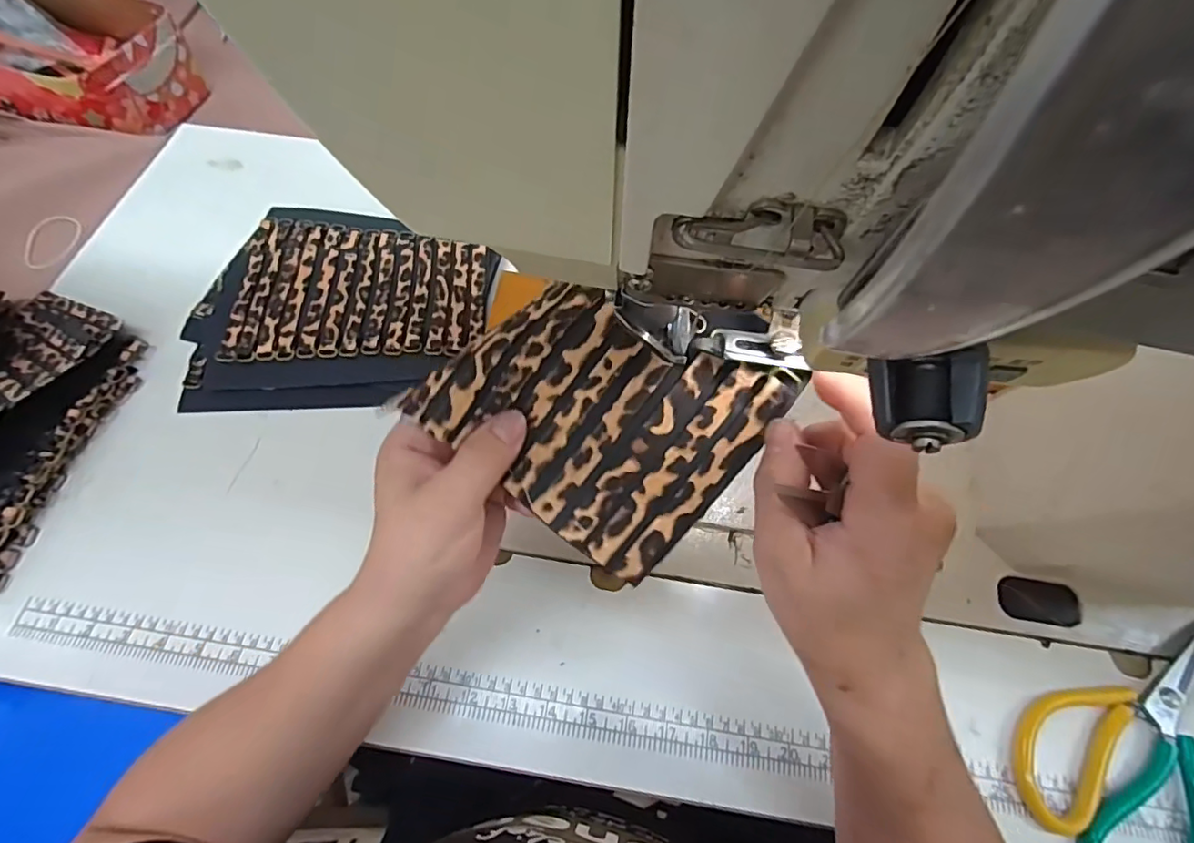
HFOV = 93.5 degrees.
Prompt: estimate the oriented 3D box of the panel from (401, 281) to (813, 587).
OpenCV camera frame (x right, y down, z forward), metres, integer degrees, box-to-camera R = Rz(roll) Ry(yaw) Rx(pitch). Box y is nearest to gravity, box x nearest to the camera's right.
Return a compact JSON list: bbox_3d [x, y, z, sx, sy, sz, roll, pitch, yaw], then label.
[{"bbox_3d":[-0.002,-0.009,0.256,0.135,0.015,0.110,39,89,3],"label":"panel"}]

